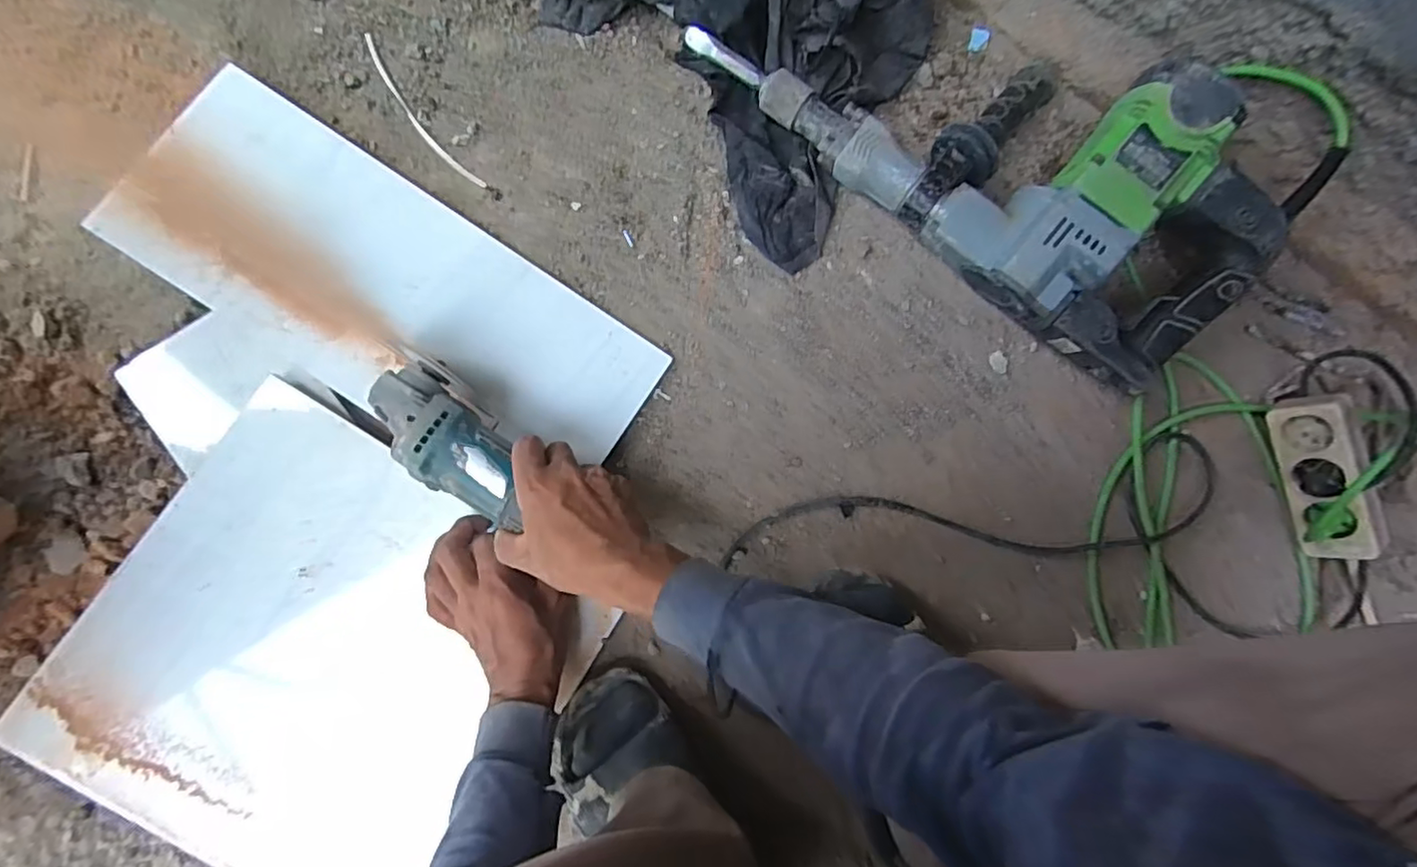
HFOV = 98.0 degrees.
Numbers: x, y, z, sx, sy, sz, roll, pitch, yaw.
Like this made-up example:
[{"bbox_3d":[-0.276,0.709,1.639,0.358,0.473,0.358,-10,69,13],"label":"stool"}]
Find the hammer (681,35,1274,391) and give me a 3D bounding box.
[{"bbox_3d":[0.261,-0.295,0.579,0.546,0.131,0.241,42,82,2],"label":"hammer"}]

